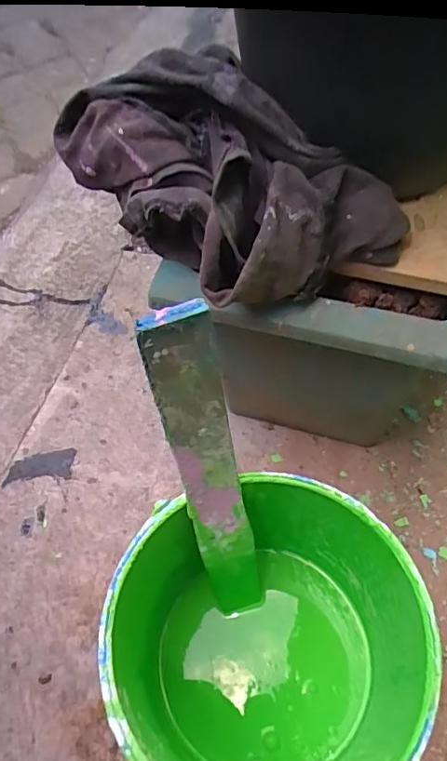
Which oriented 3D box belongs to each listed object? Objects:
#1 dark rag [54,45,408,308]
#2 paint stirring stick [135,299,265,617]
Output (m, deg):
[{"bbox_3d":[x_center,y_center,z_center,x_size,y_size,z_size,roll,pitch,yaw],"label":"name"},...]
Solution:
[{"bbox_3d":[-0.005,-0.140,0.360,0.129,0.095,0.219,-38,62,-18],"label":"dark rag"},{"bbox_3d":[-0.003,0.082,0.342,0.035,0.328,0.006,-19,48,-8],"label":"paint stirring stick"}]

